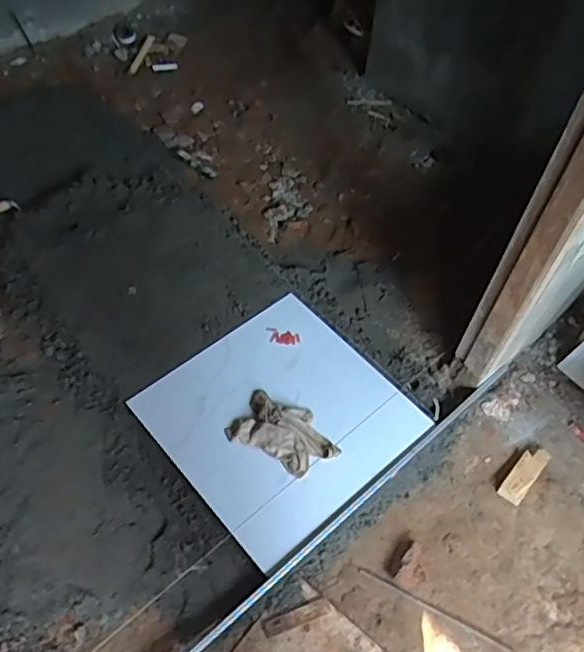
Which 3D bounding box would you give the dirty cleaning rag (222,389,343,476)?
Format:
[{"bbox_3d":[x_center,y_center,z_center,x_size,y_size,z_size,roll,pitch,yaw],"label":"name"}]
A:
[{"bbox_3d":[-0.014,0.269,1.545,0.278,0.050,0.176,26,56,15],"label":"dirty cleaning rag"}]

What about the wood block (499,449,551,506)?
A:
[{"bbox_3d":[0.607,0.386,1.569,0.065,0.042,0.172,39,60,21],"label":"wood block"}]

